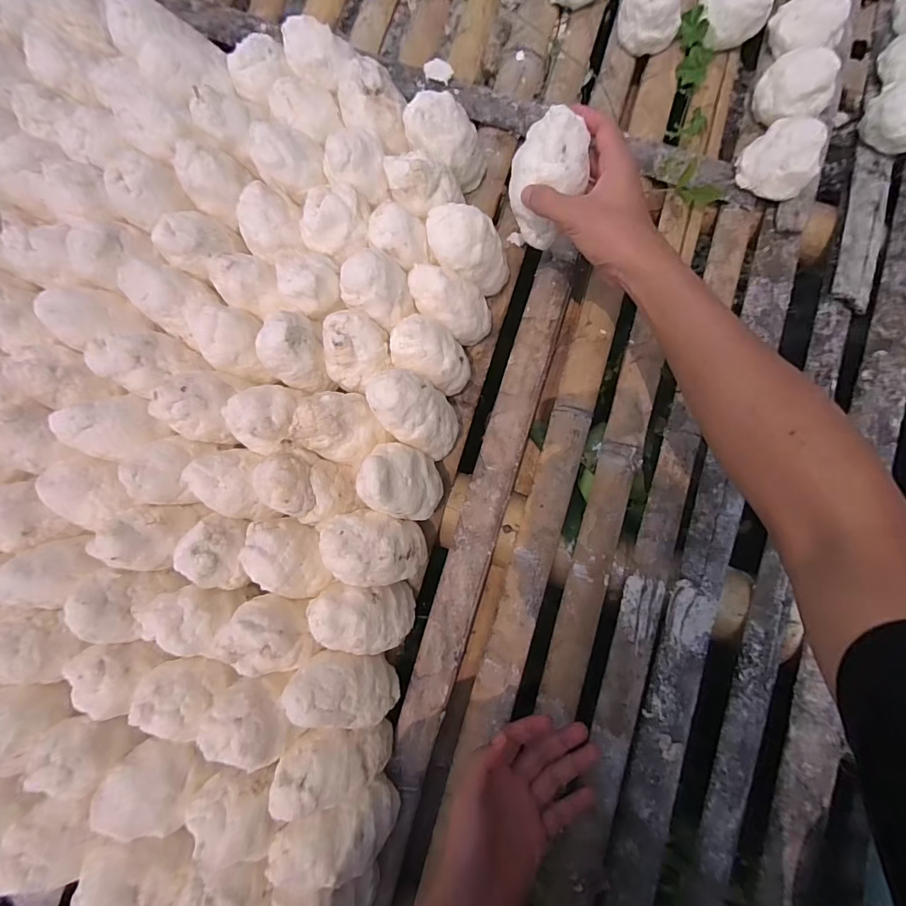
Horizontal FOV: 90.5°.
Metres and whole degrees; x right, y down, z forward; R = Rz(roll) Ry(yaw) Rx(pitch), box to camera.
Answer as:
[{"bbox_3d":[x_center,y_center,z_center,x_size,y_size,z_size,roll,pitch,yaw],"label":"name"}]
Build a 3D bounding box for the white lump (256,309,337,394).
[{"bbox_3d":[-0.157,-0.097,0.433,0.061,0.070,0.064,-12,80,-1],"label":"white lump"}]

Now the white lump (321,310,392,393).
[{"bbox_3d":[-0.093,-0.097,0.434,0.059,0.044,0.062,-2,80,0],"label":"white lump"}]

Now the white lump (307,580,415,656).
[{"bbox_3d":[-0.090,0.155,0.424,0.073,0.074,0.062,3,80,1],"label":"white lump"}]

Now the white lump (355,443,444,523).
[{"bbox_3d":[-0.046,0.025,0.418,0.067,0.075,0.067,0,80,1],"label":"white lump"}]

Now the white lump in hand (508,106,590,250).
[{"bbox_3d":[0.085,-0.249,0.413,0.064,0.090,0.061,14,80,3],"label":"white lump in hand"}]

